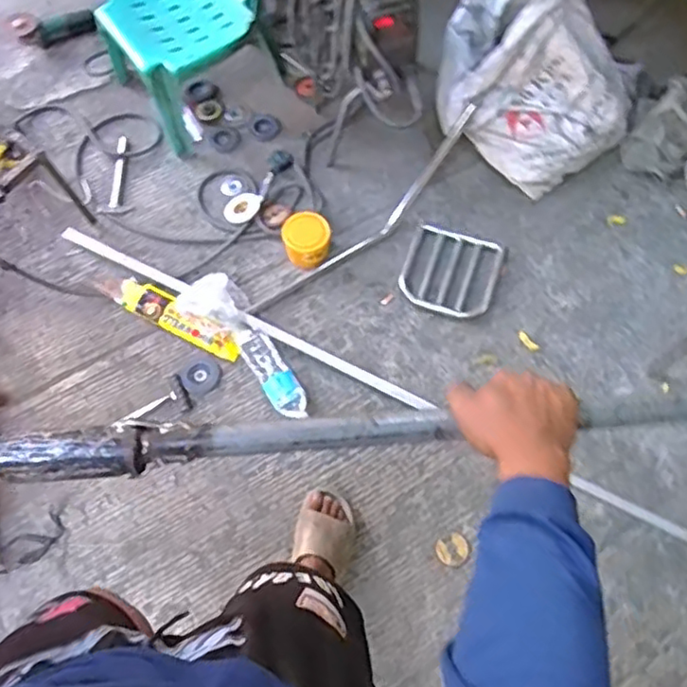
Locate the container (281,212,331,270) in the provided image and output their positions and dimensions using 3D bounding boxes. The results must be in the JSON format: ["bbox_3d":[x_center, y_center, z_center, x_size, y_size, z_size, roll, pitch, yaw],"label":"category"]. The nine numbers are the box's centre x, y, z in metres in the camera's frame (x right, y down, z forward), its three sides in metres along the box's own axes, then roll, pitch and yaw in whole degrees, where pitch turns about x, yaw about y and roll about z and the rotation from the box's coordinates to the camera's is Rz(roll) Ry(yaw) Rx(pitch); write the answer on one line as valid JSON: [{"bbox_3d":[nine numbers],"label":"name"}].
[{"bbox_3d":[-0.094,-0.271,1.660,0.120,0.097,0.129,-15,68,-5],"label":"container"}]

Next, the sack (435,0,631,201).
[{"bbox_3d":[0.484,-0.705,1.666,0.519,0.396,0.366,37,73,15],"label":"sack"}]

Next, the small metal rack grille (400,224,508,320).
[{"bbox_3d":[0.280,-0.185,1.668,0.238,0.013,0.233,20,69,9],"label":"small metal rack grille"}]

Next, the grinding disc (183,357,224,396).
[{"bbox_3d":[-0.344,0.080,1.567,0.093,0.009,0.086,0,68,1],"label":"grinding disc"}]

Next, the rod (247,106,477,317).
[{"bbox_3d":[0.072,-0.325,1.671,0.841,0.109,0.095,-40,72,-14],"label":"rod"}]

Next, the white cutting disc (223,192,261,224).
[{"bbox_3d":[-0.275,-0.368,1.740,0.102,0.028,0.084,-40,72,-14],"label":"white cutting disc"}]

